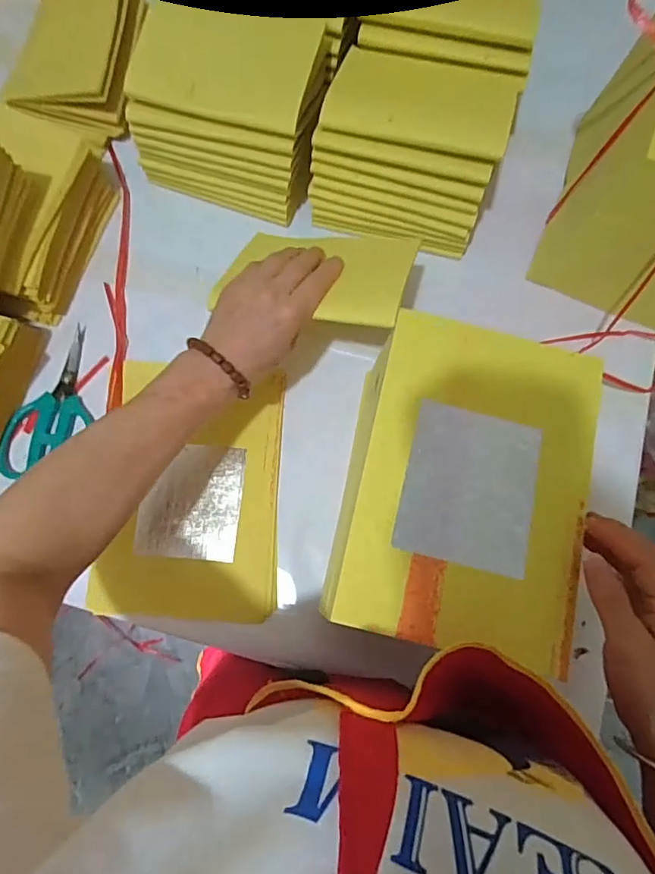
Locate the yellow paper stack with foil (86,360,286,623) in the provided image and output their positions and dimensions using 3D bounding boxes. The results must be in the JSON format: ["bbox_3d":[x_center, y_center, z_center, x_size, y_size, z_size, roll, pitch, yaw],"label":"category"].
[{"bbox_3d":[-0.120,0.046,0.464,0.152,0.016,0.224,1,76,-1],"label":"yellow paper stack with foil"}]

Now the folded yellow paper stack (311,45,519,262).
[{"bbox_3d":[0.077,-0.278,0.488,0.160,0.110,0.134,15,76,2],"label":"folded yellow paper stack"}]

